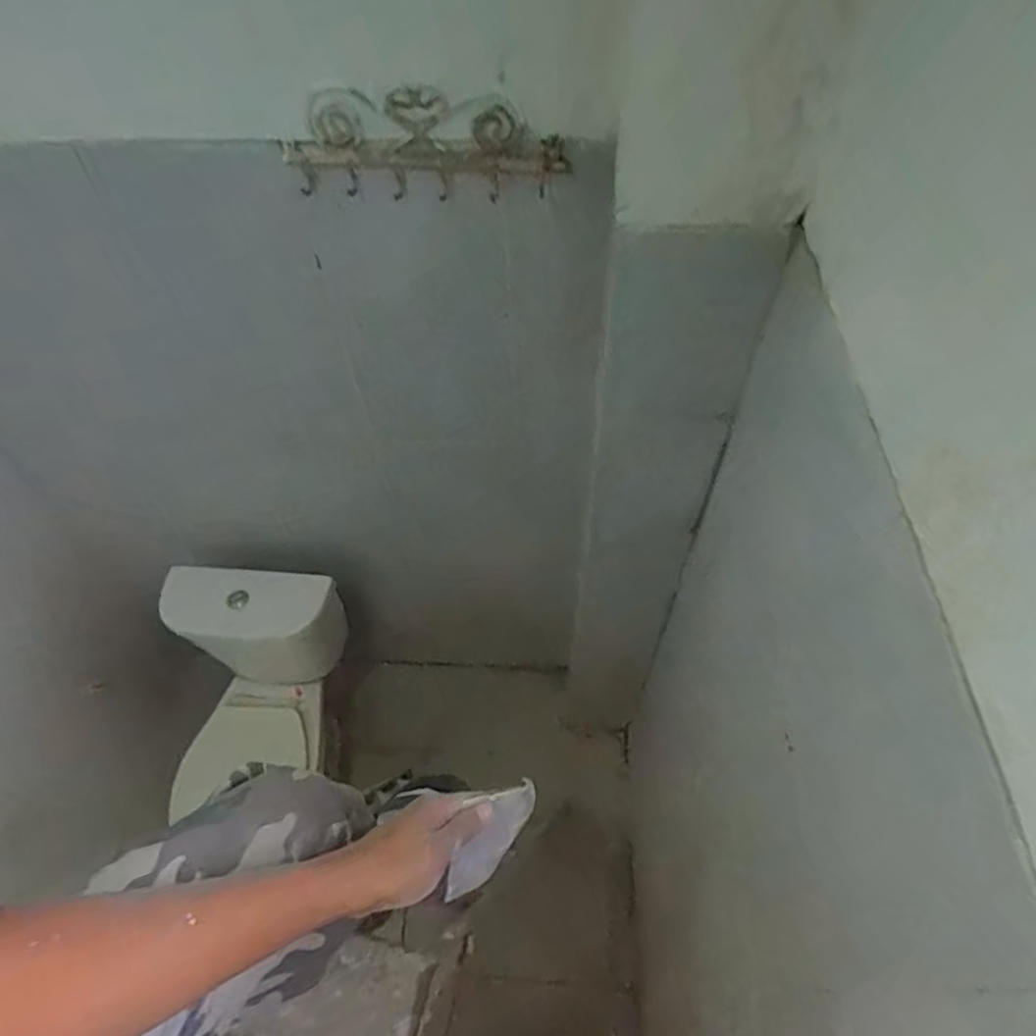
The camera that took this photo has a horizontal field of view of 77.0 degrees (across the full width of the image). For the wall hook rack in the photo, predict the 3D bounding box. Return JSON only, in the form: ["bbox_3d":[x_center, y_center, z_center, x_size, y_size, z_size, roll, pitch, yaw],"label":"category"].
[{"bbox_3d":[-0.121,-0.488,0.851,0.370,0.126,0.086,-9,53,-3],"label":"wall hook rack"}]

